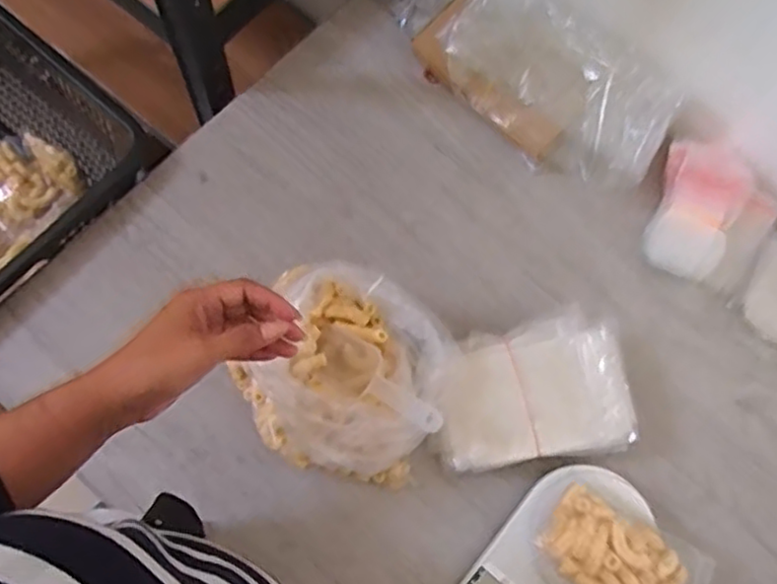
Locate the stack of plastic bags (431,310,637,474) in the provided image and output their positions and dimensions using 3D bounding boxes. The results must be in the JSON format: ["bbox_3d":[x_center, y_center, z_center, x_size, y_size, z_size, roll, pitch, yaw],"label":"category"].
[{"bbox_3d":[0.133,0.094,0.658,0.182,0.048,0.134,-6,73,-6],"label":"stack of plastic bags"}]

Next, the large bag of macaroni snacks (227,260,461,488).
[{"bbox_3d":[-0.038,0.074,0.625,0.182,0.115,0.172,25,73,6],"label":"large bag of macaroni snacks"}]

